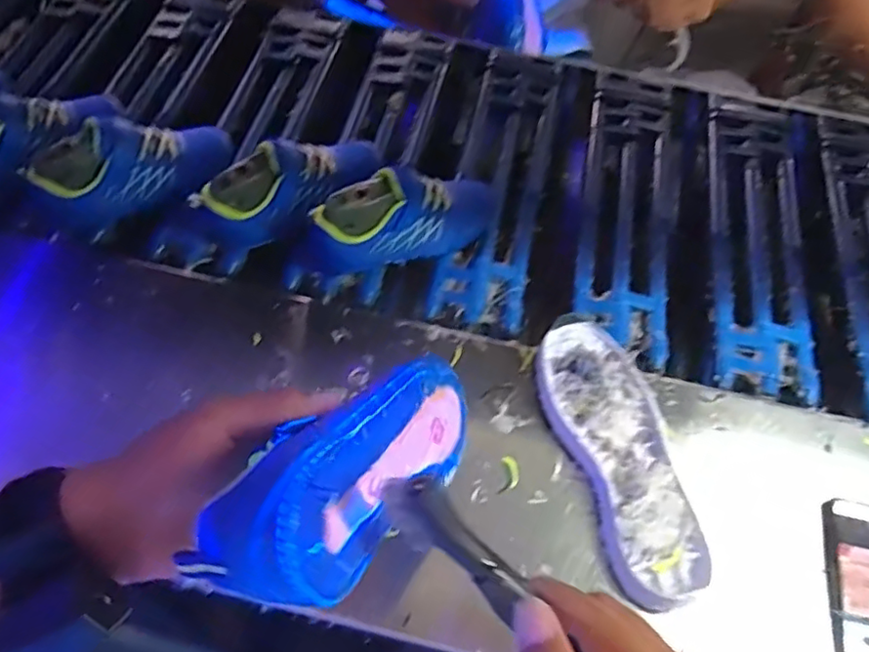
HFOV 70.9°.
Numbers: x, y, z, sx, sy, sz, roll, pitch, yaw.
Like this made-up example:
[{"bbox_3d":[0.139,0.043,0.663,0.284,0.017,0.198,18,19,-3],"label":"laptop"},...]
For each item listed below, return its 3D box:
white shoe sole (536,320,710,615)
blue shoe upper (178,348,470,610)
[{"bbox_3d":[0.144,0.097,0.473,0.081,0.031,0.216,-15,67,-12],"label":"white shoe sole"},{"bbox_3d":[-0.027,0.062,0.294,0.060,0.055,0.167,36,34,17],"label":"blue shoe upper"}]

